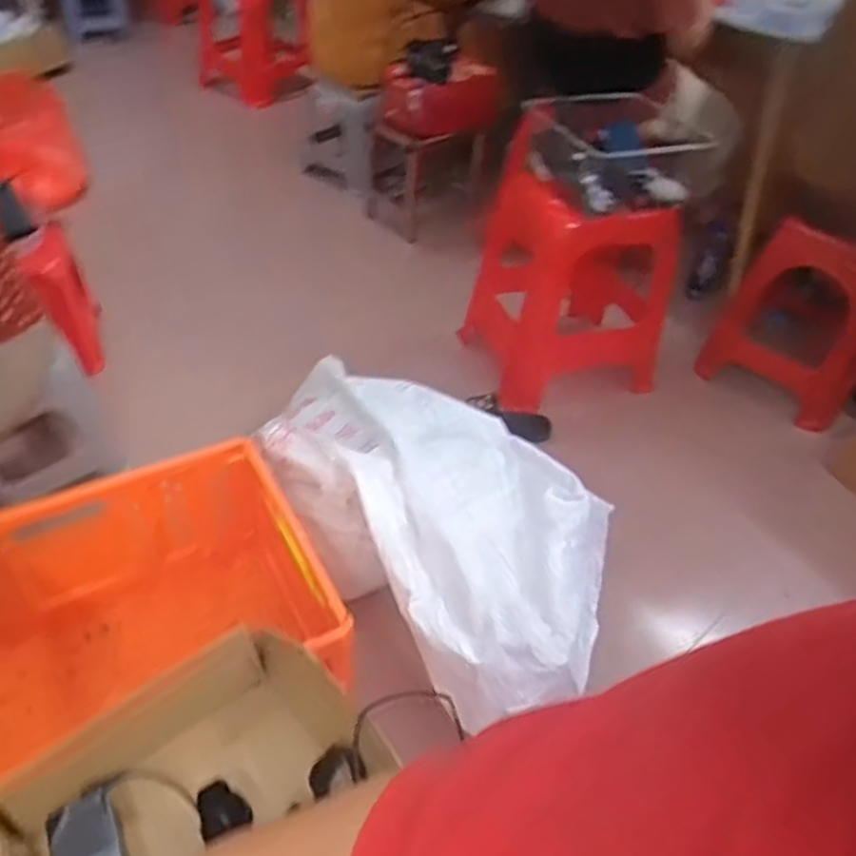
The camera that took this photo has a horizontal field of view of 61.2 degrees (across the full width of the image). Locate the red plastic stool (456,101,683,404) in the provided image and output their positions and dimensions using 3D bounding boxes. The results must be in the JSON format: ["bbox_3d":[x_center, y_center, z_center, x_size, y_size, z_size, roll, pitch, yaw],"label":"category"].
[{"bbox_3d":[0.364,-0.387,1.780,0.421,0.533,0.469,-12,45,-18],"label":"red plastic stool"}]

